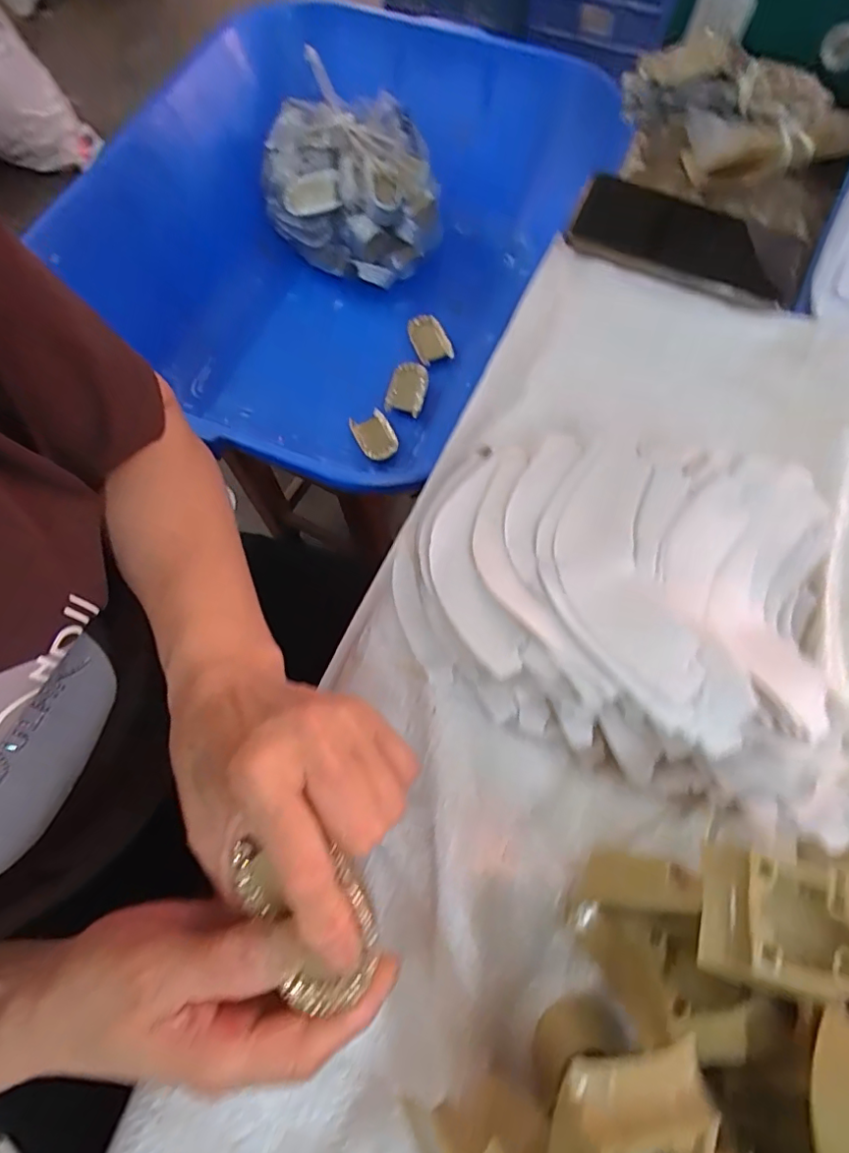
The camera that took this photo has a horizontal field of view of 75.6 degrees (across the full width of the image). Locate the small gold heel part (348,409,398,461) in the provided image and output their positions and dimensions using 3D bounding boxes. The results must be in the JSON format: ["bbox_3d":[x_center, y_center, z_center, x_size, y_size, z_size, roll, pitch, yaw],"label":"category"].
[{"bbox_3d":[-0.056,-0.159,0.619,0.041,0.013,0.069,-34,66,14],"label":"small gold heel part"}]

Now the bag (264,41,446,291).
[{"bbox_3d":[-0.089,-0.465,0.658,0.199,0.115,0.184,-10,70,-4],"label":"bag"}]

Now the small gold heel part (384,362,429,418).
[{"bbox_3d":[-0.021,-0.221,0.644,0.044,0.009,0.066,12,70,4],"label":"small gold heel part"}]

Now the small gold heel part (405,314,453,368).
[{"bbox_3d":[0.006,-0.287,0.663,0.041,0.018,0.059,-20,71,-8],"label":"small gold heel part"}]

